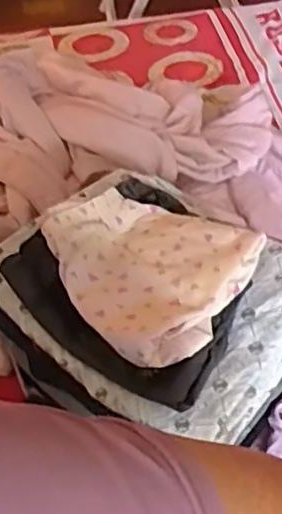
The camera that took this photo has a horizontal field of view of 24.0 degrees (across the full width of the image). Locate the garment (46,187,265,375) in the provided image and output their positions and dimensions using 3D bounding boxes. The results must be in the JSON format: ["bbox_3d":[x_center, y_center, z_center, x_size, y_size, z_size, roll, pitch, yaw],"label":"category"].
[{"bbox_3d":[-0.001,0.005,0.608,0.184,0.035,0.157,33,57,30],"label":"garment"}]

